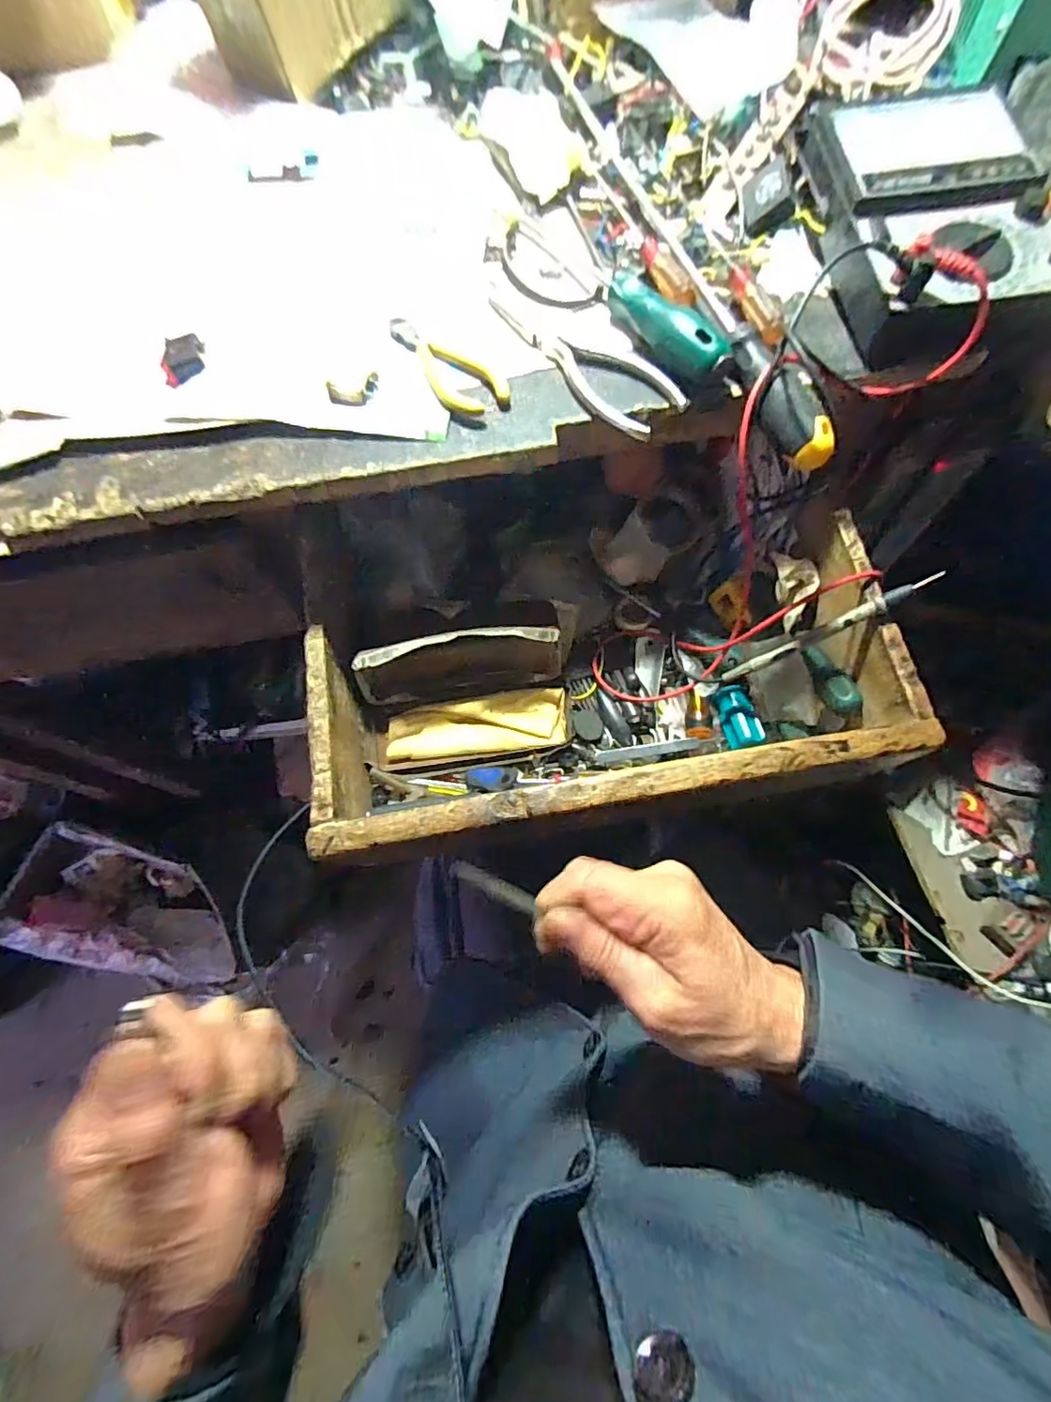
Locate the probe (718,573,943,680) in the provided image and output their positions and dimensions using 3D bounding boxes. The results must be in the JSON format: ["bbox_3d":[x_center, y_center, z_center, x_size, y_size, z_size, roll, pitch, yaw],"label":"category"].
[{"bbox_3d":[0.204,-0.048,0.393,0.143,0.012,0.012,-28,66,26],"label":"probe"}]

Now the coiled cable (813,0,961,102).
[{"bbox_3d":[0.251,-0.477,0.403,0.087,0.029,0.077,-3,105,15],"label":"coiled cable"}]

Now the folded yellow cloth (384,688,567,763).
[{"bbox_3d":[-0.039,0.019,0.459,0.140,0.009,0.041,-10,93,-3],"label":"folded yellow cloth"}]

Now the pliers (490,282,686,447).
[{"bbox_3d":[0.025,-0.214,0.352,0.157,0.006,0.041,42,75,16],"label":"pliers"}]

